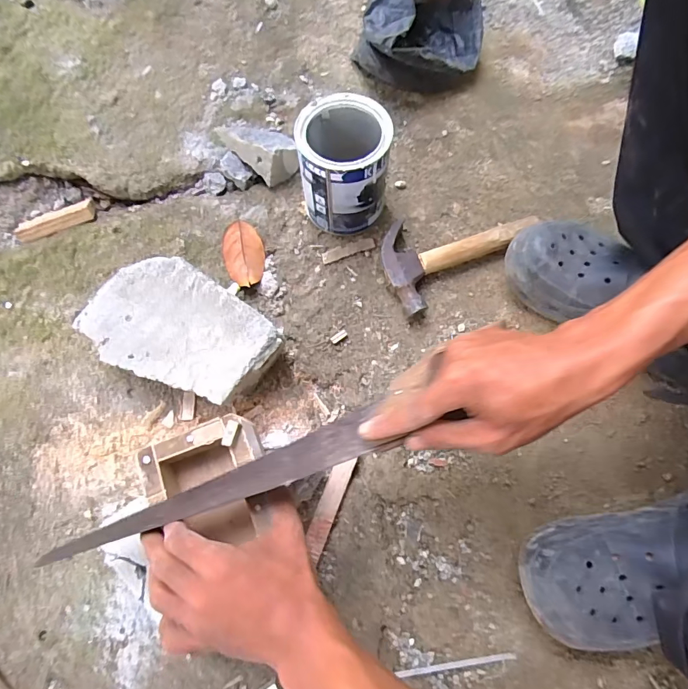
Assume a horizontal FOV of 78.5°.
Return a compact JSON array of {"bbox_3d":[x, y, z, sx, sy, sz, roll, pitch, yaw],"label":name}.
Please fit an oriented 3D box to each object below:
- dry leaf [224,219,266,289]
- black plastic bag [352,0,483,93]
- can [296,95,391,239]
[{"bbox_3d":[-0.135,-0.124,0.566,0.052,0.014,0.093,-11,73,-4],"label":"dry leaf"},{"bbox_3d":[0.117,-0.468,0.610,0.170,0.137,0.165,13,73,4],"label":"black plastic bag"},{"bbox_3d":[-0.002,-0.223,0.535,0.108,0.130,0.116,-6,73,-2],"label":"can"}]

